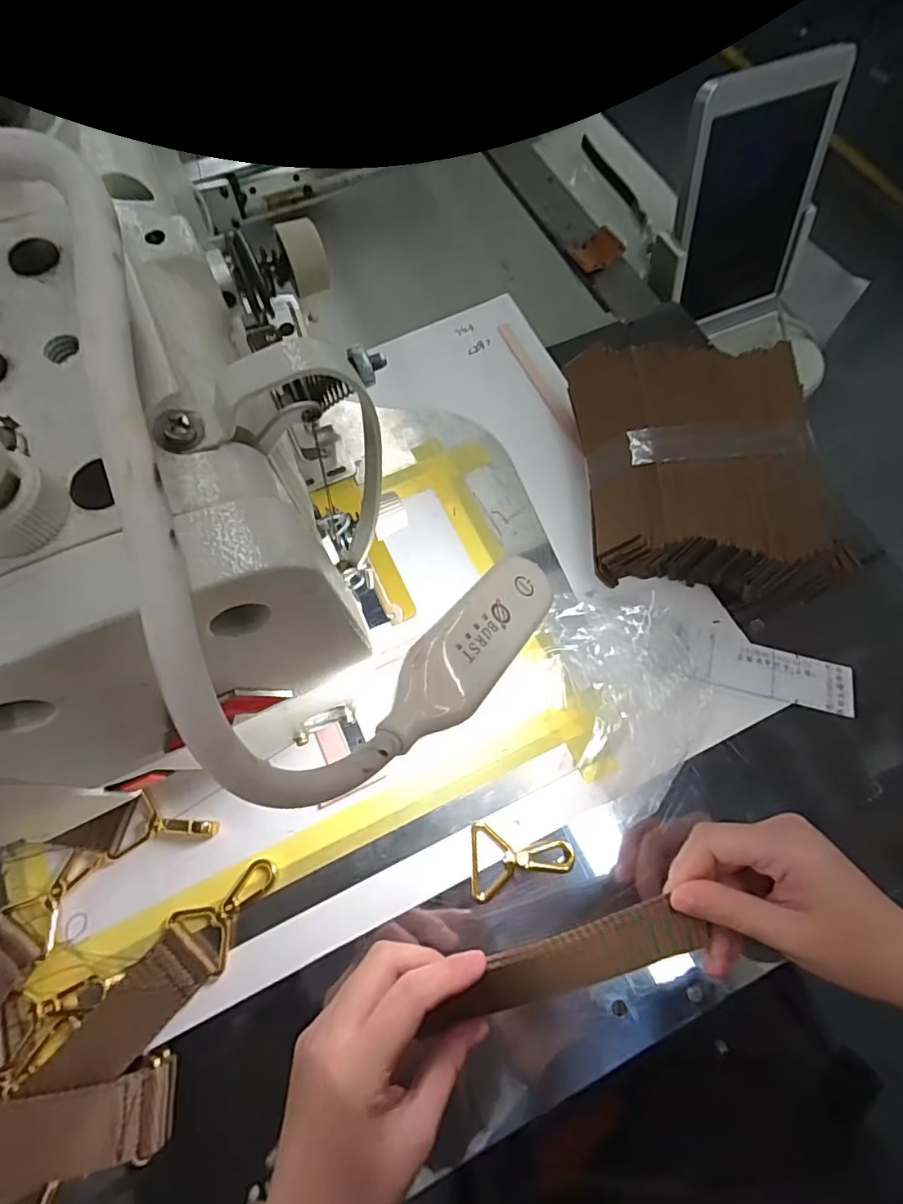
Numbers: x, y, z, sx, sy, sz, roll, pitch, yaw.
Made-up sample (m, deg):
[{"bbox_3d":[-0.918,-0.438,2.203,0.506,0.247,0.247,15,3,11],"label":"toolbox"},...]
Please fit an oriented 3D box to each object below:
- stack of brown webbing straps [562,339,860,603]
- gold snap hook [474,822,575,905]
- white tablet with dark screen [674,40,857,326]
[{"bbox_3d":[0.173,-0.092,0.379,0.161,0.077,0.177,-3,70,-2],"label":"stack of brown webbing straps"},{"bbox_3d":[0.042,0.154,0.321,0.061,0.007,0.042,0,69,-1],"label":"gold snap hook"},{"bbox_3d":[0.286,-0.383,0.520,0.111,0.201,0.014,6,51,19],"label":"white tablet with dark screen"}]

